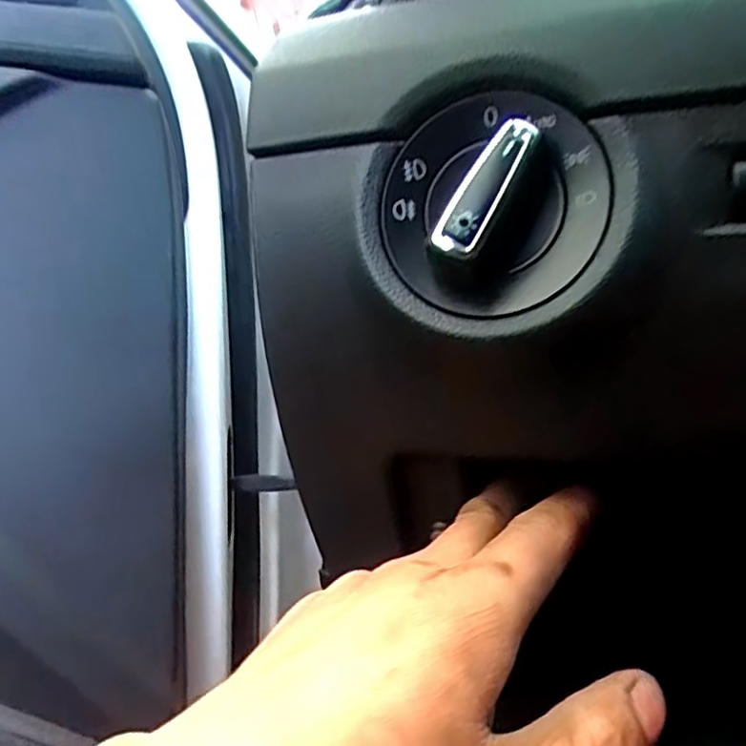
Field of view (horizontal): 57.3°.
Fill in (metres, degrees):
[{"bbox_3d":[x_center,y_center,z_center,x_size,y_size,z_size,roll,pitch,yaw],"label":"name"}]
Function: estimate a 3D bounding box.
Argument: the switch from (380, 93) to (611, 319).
[{"bbox_3d":[0.031,-0.044,0.179,0.057,0.053,0.017,-1,0,13],"label":"switch"}]

